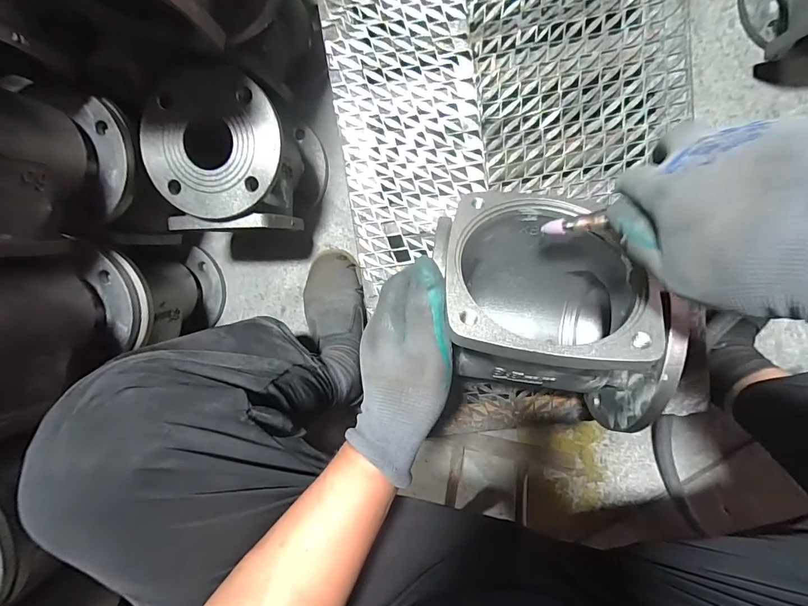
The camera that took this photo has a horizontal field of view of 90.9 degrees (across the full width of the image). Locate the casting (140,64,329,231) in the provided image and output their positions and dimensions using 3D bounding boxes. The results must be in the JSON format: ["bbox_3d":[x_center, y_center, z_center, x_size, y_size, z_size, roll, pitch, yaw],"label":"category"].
[{"bbox_3d":[-0.233,-0.206,0.597,0.176,0.214,0.189,0,98,6],"label":"casting"}]

